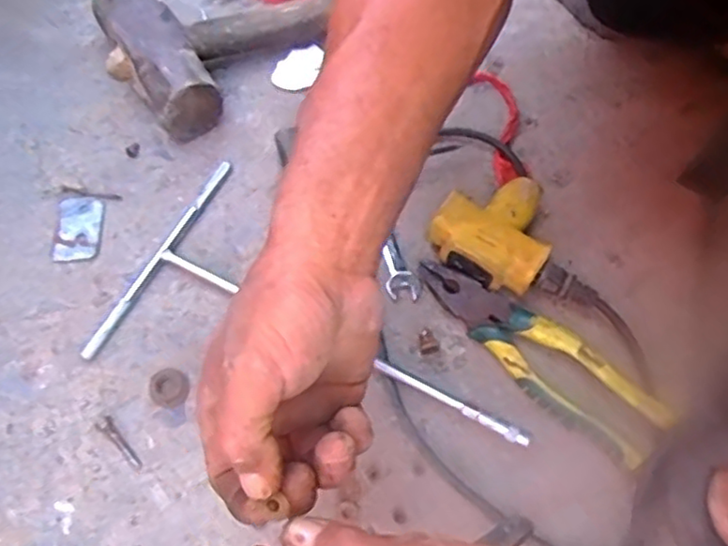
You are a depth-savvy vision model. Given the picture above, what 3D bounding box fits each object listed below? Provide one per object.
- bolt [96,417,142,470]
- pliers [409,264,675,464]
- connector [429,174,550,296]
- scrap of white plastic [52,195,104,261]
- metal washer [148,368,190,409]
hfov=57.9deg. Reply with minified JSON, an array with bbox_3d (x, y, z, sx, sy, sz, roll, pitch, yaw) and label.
[{"bbox_3d":[-0.157,0.109,0.423,0.041,0.009,0.010,41,69,16],"label":"bolt"},{"bbox_3d":[0.114,0.056,0.452,0.187,0.022,0.048,37,68,14],"label":"pliers"},{"bbox_3d":[0.100,-0.034,0.484,0.082,0.038,0.096,33,67,13],"label":"connector"},{"bbox_3d":[-0.214,-0.035,0.493,0.032,0.005,0.056,-2,64,-3],"label":"scrap of white plastic"},{"bbox_3d":[-0.130,0.077,0.439,0.025,0.010,0.025,-40,72,-19],"label":"metal washer"}]

